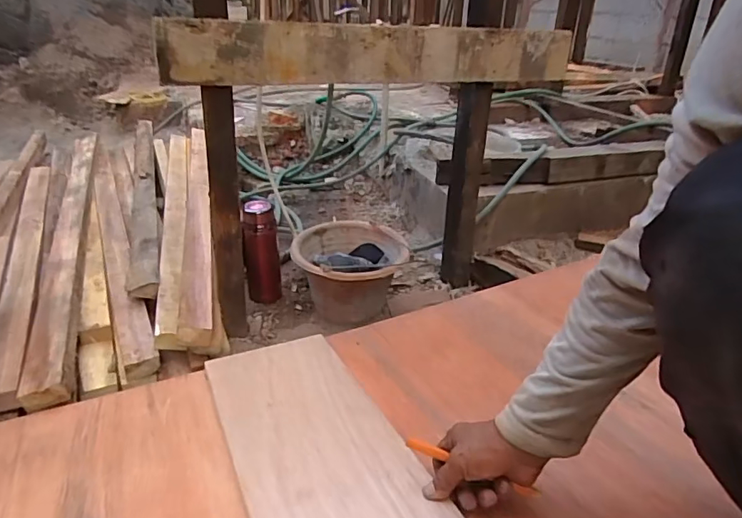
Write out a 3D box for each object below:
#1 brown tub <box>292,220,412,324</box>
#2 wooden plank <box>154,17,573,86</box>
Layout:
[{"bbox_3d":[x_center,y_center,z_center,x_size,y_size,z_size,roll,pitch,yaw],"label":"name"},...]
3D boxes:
[{"bbox_3d":[-0.046,0.037,1.127,0.231,0.166,0.233,2,26,-1],"label":"brown tub"},{"bbox_3d":[0.047,-0.367,0.926,0.806,0.102,0.044,-8,36,-22],"label":"wooden plank"}]

